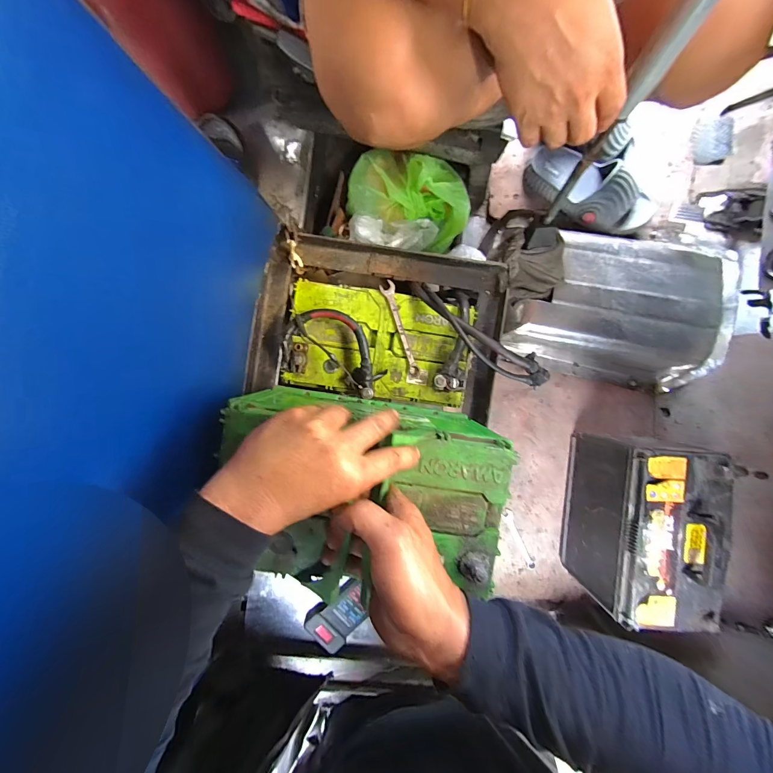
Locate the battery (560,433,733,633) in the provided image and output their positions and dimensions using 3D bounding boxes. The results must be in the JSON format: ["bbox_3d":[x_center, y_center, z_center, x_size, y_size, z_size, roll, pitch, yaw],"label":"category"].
[{"bbox_3d":[0.499,0.264,0.676,0.183,0.251,0.317,3,89,-1],"label":"battery"}]

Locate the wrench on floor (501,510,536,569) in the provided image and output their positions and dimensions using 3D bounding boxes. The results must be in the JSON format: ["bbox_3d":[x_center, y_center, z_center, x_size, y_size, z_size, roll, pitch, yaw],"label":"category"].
[{"bbox_3d":[0.308,0.351,0.797,0.027,0.008,0.143,-29,90,-2],"label":"wrench on floor"}]

